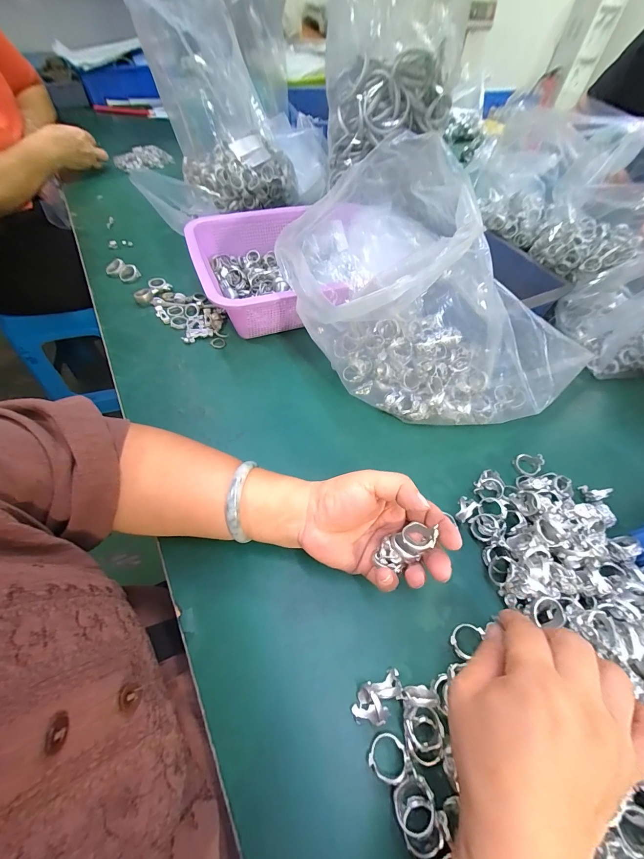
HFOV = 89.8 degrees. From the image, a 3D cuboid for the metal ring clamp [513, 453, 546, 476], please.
[{"bbox_3d":[0.233,0.038,0.363,0.026,0.017,0.025,1,57,-2],"label":"metal ring clamp"}]

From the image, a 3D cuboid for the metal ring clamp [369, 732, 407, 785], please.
[{"bbox_3d":[0.045,0.225,0.221,0.025,0.006,0.024,-14,46,15],"label":"metal ring clamp"}]

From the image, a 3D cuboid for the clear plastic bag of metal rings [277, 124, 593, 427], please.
[{"bbox_3d":[0.133,-0.154,0.376,0.326,0.181,0.260,-12,58,-10],"label":"clear plastic bag of metal rings"}]

